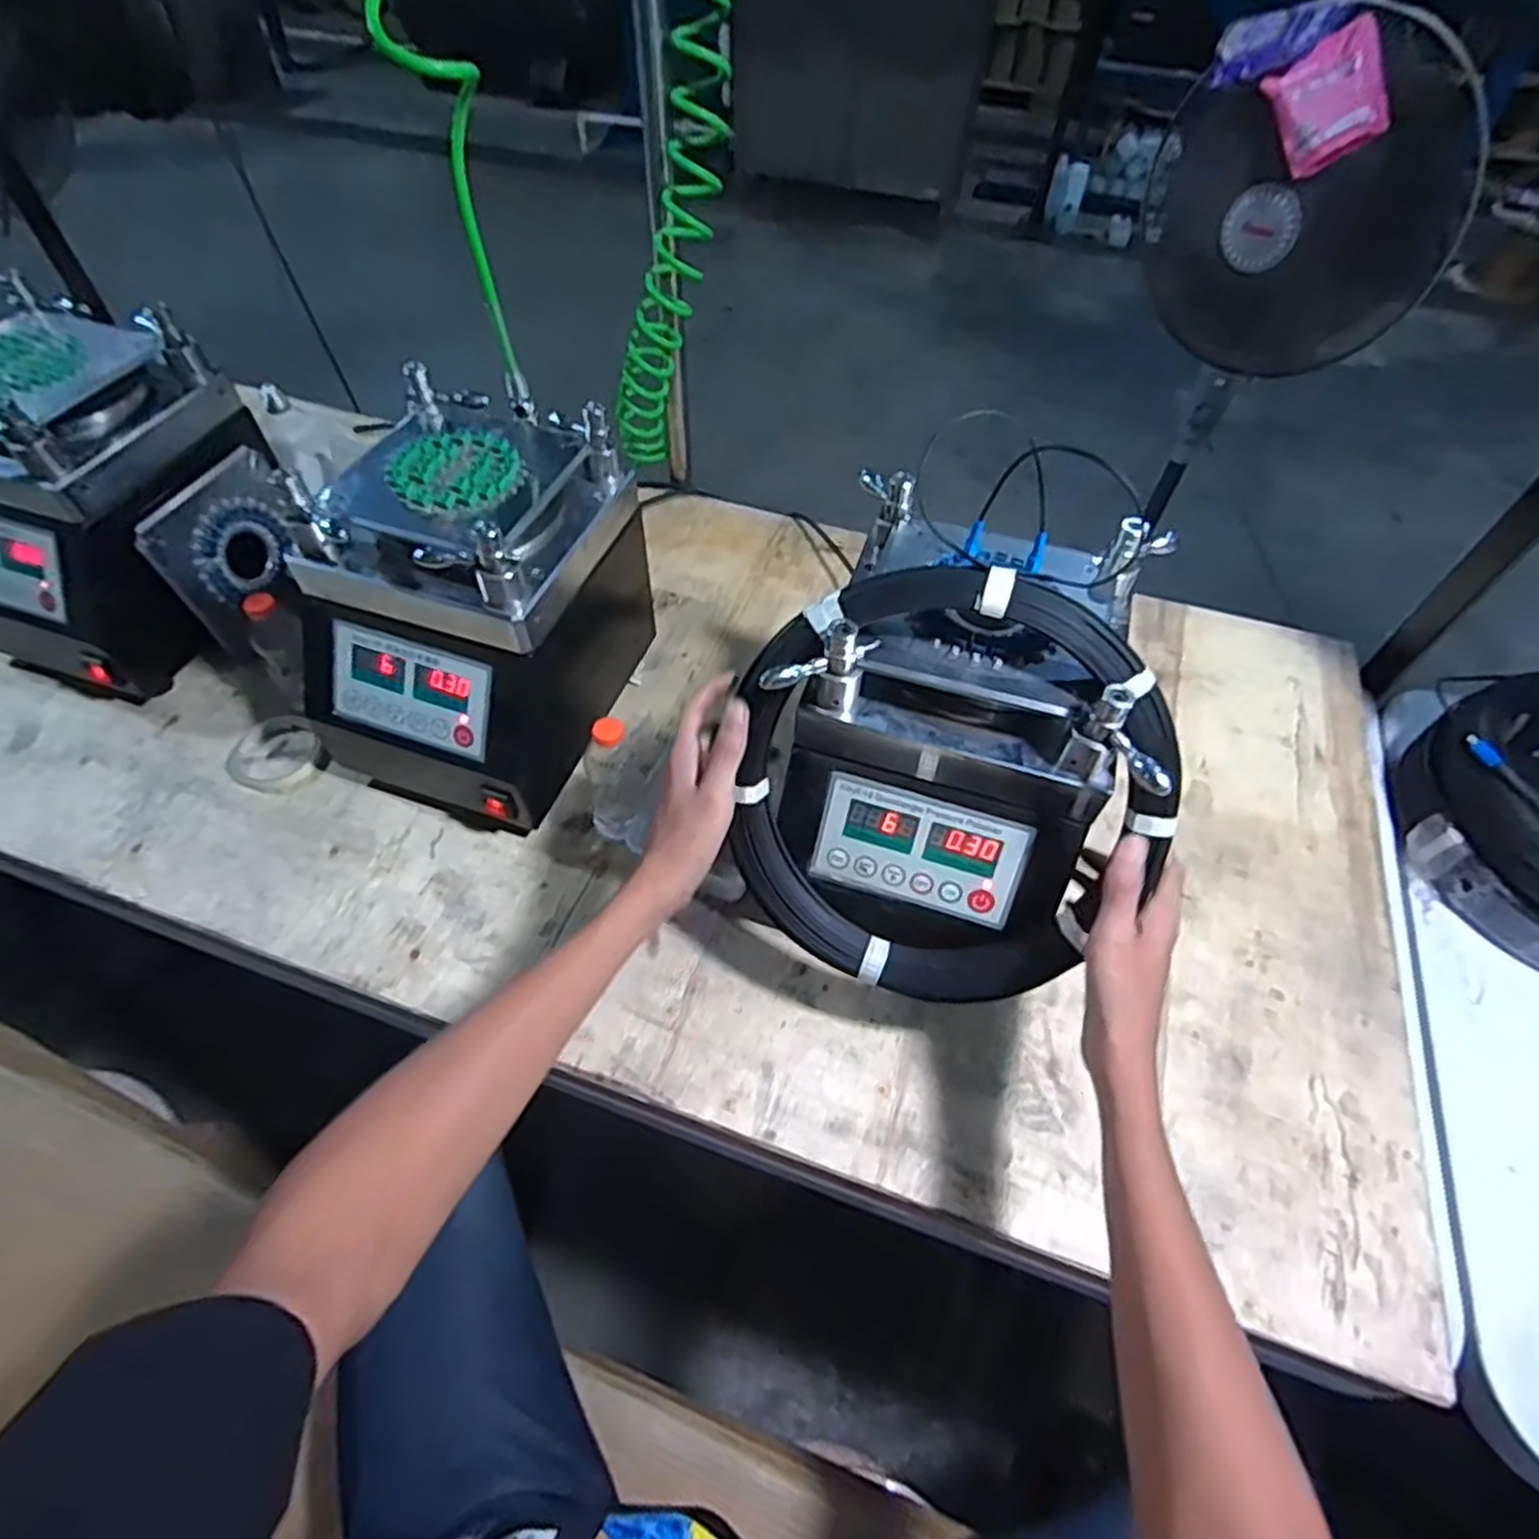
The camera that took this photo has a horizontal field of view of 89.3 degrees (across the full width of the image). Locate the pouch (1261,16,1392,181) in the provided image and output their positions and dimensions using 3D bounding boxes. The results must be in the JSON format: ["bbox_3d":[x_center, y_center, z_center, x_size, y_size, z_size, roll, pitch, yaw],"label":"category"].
[{"bbox_3d":[0.681,-0.809,0.940,0.116,0.125,0.024,-20,8,25],"label":"pouch"}]

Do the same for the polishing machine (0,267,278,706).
[{"bbox_3d":[-0.699,-0.276,0.805,0.225,0.278,0.285,22,58,14],"label":"polishing machine"}]

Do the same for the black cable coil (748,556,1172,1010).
[{"bbox_3d":[0.120,0.022,0.537,0.286,0.307,0.044,10,19,12],"label":"black cable coil"}]

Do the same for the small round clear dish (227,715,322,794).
[{"bbox_3d":[-0.503,-0.019,0.790,0.096,0.021,0.083,24,59,15],"label":"small round clear dish"}]

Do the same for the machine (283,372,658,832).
[{"bbox_3d":[-0.275,-0.148,0.731,0.228,0.278,0.285,15,57,10],"label":"machine"}]

